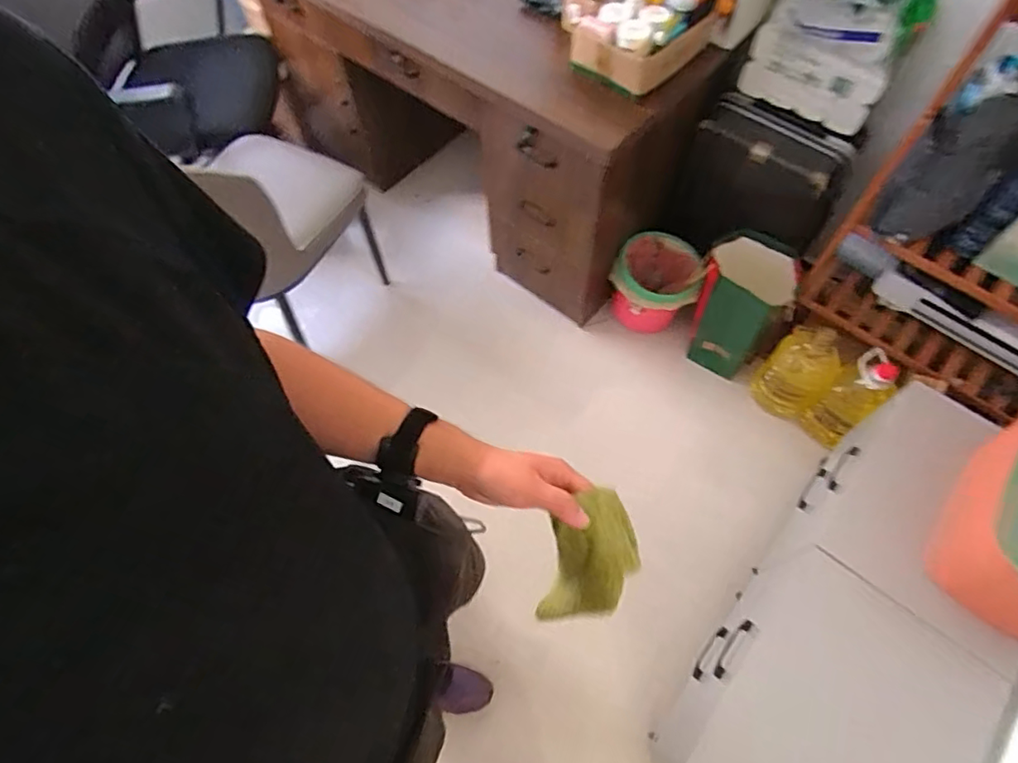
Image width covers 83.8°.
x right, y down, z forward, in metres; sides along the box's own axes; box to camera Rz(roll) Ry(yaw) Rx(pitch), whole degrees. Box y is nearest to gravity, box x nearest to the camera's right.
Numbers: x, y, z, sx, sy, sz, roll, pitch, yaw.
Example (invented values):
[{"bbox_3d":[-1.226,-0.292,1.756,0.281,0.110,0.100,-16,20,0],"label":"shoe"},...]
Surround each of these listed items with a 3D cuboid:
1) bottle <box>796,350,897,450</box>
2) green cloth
[{"bbox_3d":[0.917,0.054,1.550,0.119,0.297,0.133,37,69,17],"label":"bottle"},{"bbox_3d":[0.069,0.186,0.548,0.079,0.196,0.039,29,37,14],"label":"green cloth"}]

